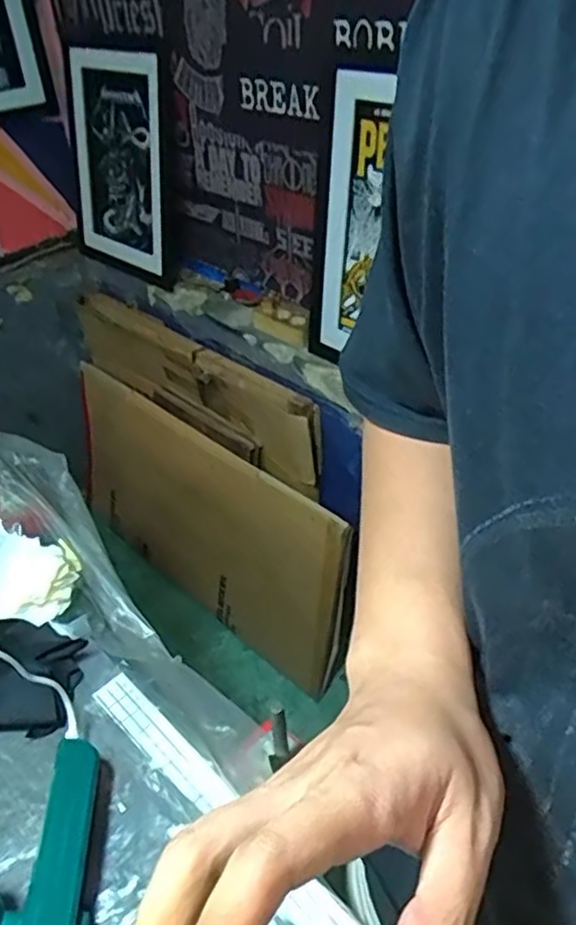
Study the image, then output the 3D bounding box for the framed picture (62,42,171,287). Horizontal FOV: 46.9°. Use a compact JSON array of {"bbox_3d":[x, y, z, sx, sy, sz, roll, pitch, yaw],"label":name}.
[{"bbox_3d":[-0.422,-0.724,1.643,0.046,0.522,0.400,-25,42,-37],"label":"framed picture"}]

